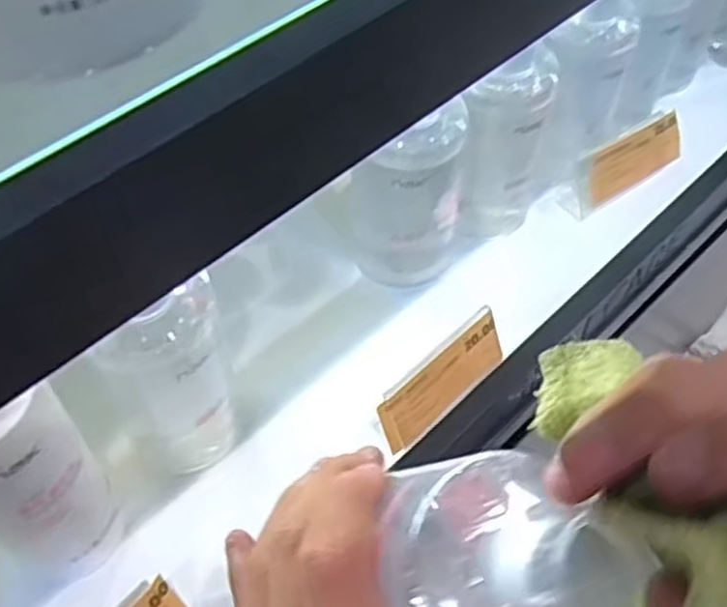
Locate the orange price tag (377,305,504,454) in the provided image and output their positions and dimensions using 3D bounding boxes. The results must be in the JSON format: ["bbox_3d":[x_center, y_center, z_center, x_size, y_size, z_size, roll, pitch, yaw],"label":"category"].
[{"bbox_3d":[0.043,0.040,0.414,0.087,0.036,0.010,-38,25,-26],"label":"orange price tag"}]

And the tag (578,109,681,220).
[{"bbox_3d":[0.176,-0.095,0.513,0.089,0.032,0.023,-31,60,-21],"label":"tag"}]

